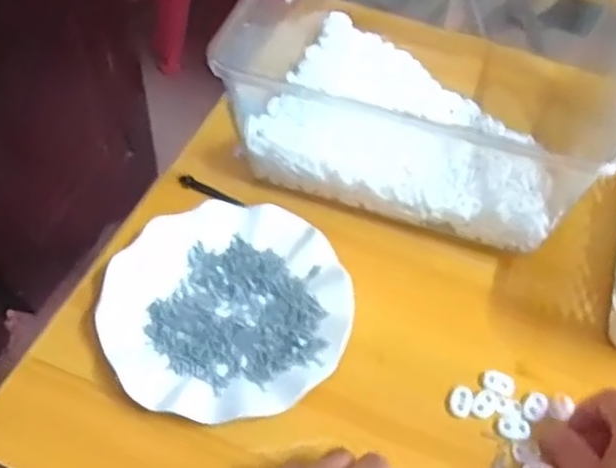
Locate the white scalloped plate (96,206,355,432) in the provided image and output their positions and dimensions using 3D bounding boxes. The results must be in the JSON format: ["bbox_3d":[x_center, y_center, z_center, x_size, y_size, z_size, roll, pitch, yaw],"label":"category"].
[{"bbox_3d":[-0.061,0.055,0.538,0.180,0.023,0.181,2,52,-3],"label":"white scalloped plate"}]

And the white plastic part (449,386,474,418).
[{"bbox_3d":[0.112,0.122,0.510,0.016,0.008,0.024,20,54,11],"label":"white plastic part"}]

